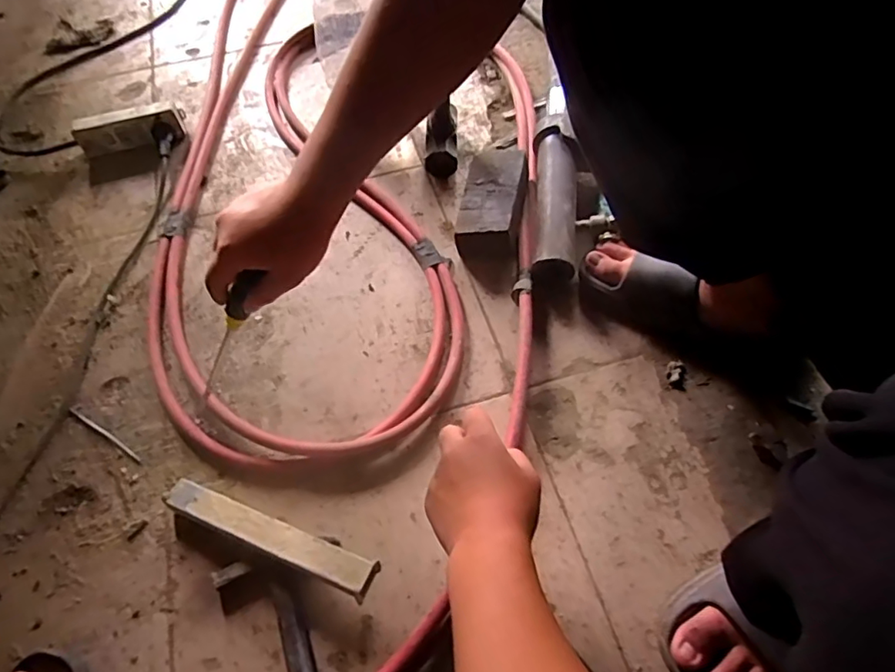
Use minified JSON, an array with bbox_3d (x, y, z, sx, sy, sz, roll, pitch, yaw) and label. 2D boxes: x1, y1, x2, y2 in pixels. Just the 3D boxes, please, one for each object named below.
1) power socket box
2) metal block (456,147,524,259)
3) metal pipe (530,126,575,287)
[{"bbox_3d":[-0.484,-0.316,0.826,0.151,0.055,0.033,-13,61,-6],"label":"power socket box"},{"bbox_3d":[0.056,-0.173,0.721,0.073,0.057,0.168,8,59,8],"label":"metal block"},{"bbox_3d":[0.141,-0.168,0.725,0.056,0.060,0.253,4,60,4],"label":"metal pipe"}]

